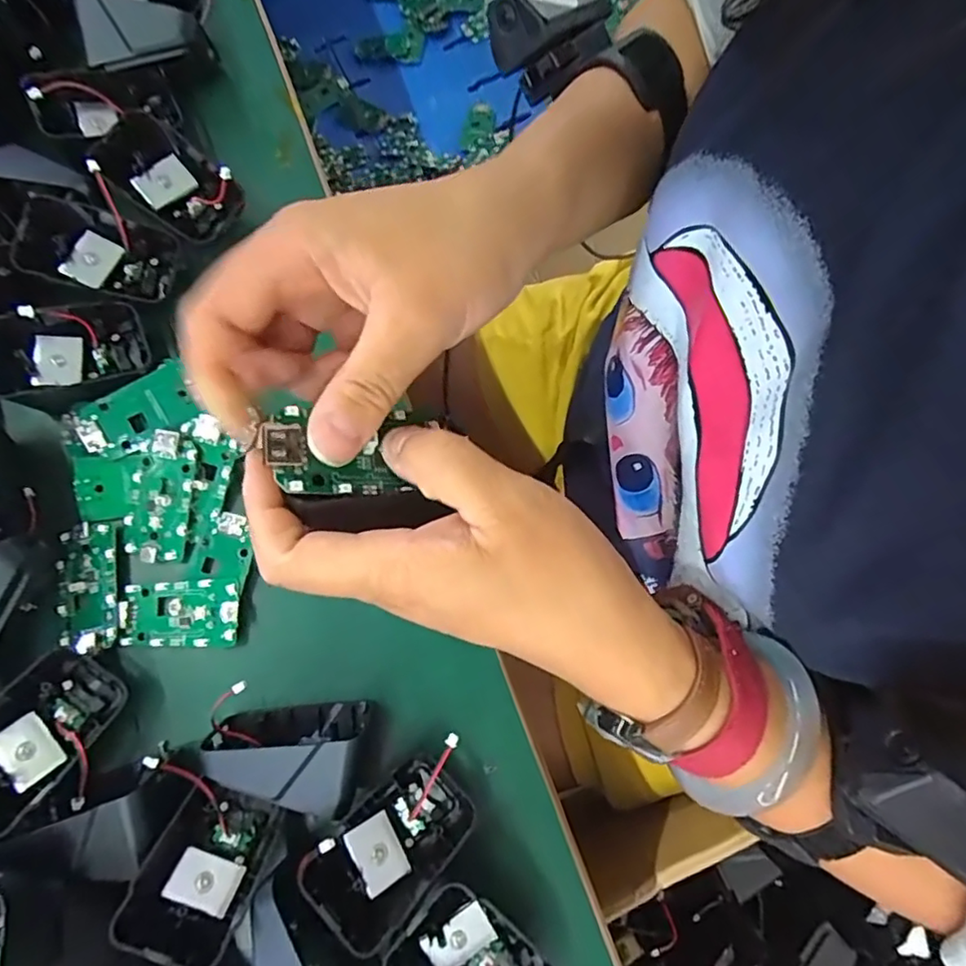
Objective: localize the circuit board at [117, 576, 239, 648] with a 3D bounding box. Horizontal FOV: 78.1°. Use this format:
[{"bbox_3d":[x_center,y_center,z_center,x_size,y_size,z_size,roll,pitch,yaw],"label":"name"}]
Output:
[{"bbox_3d":[-0.147,0.063,0.288,0.057,0.005,0.031,-2,79,0],"label":"circuit board"}]

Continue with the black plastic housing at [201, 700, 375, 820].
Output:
[{"bbox_3d":[-0.082,0.122,0.263,0.066,0.046,0.043,-2,79,0],"label":"black plastic housing"}]

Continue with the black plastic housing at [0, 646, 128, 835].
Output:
[{"bbox_3d":[-0.196,0.110,0.260,0.044,0.021,0.069,39,49,-3],"label":"black plastic housing"}]

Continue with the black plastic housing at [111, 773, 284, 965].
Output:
[{"bbox_3d":[-0.115,0.160,0.248,0.043,0.020,0.063,27,44,-3],"label":"black plastic housing"}]

